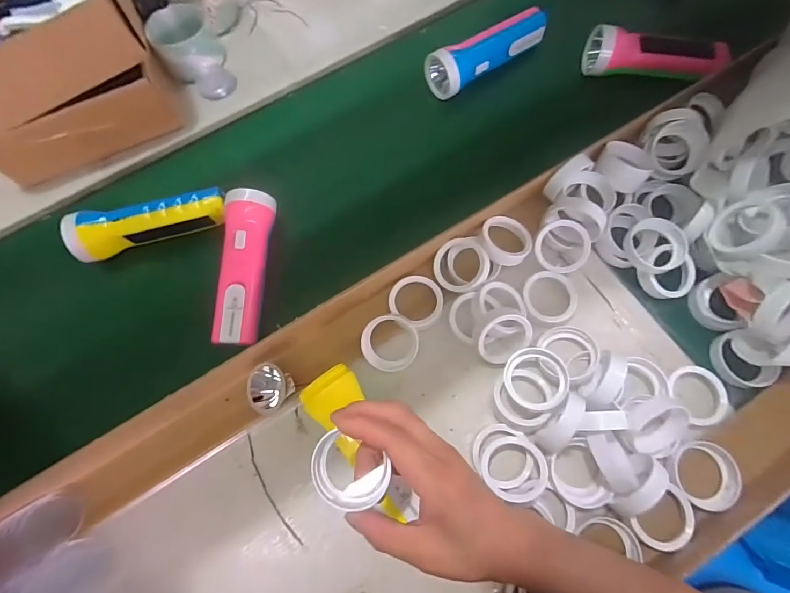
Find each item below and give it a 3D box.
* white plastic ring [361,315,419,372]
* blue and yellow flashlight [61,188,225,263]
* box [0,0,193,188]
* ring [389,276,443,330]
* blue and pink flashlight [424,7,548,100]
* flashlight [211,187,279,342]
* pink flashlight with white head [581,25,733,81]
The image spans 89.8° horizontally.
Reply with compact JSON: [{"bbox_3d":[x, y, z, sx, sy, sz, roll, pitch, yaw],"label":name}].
[{"bbox_3d":[-0.005,0.045,0.380,0.053,0.012,0.052,0,71,1],"label":"white plastic ring"},{"bbox_3d":[-0.266,-0.080,0.434,0.163,0.046,0.044,-20,72,-5],"label":"blue and yellow flashlight"},{"bbox_3d":[-0.392,-0.270,0.452,0.224,0.146,0.170,-27,73,-7],"label":"box"},{"bbox_3d":[0.022,0.005,0.394,0.053,0.011,0.049,0,71,1],"label":"ring"},{"bbox_3d":[0.116,-0.309,0.499,0.163,0.049,0.052,-33,73,-9],"label":"blue and pink flashlight"},{"bbox_3d":[-0.159,-0.032,0.414,0.048,0.040,0.165,1,71,2],"label":"flashlight"},{"bbox_3d":[0.311,-0.286,0.481,0.151,0.057,0.054,14,72,6],"label":"pink flashlight with white head"}]

